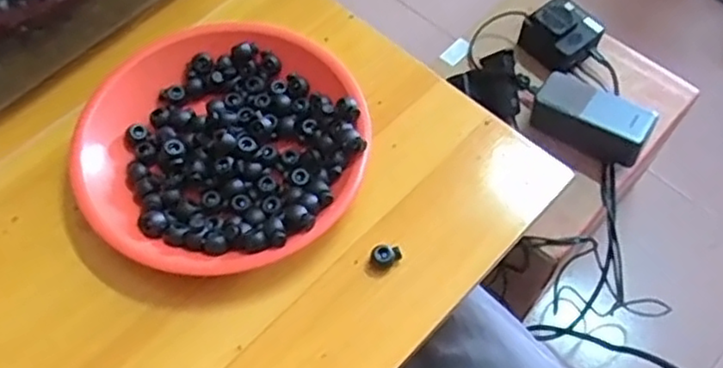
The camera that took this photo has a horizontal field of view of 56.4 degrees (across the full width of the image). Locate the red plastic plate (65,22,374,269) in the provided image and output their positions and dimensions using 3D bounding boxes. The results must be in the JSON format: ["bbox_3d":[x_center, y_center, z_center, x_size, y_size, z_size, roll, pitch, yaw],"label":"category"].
[{"bbox_3d":[-0.093,-0.030,0.466,0.195,0.033,0.185,0,60,0],"label":"red plastic plate"}]

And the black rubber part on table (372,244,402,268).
[{"bbox_3d":[0.016,0.046,0.432,0.019,0.011,0.013,-26,64,-14],"label":"black rubber part on table"}]

